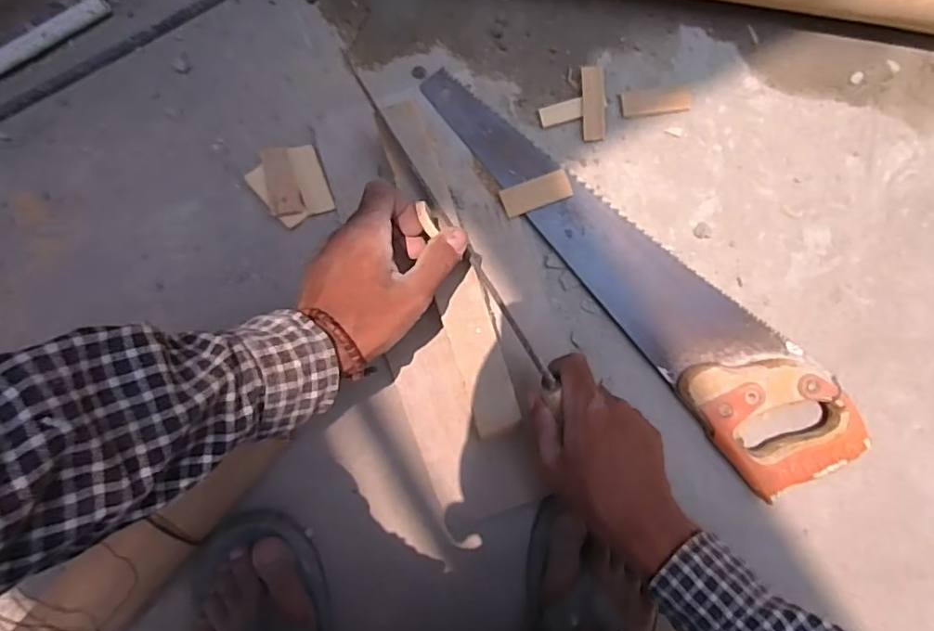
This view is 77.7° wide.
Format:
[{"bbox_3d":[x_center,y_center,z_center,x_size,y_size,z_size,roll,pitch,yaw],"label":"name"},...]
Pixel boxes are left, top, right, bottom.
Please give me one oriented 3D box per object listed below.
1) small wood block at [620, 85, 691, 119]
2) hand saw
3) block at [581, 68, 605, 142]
[{"bbox_3d":[0.173,-0.196,0.530,0.063,0.004,0.023,-8,90,-1],"label":"small wood block"},{"bbox_3d":[0.155,-0.043,0.520,0.108,0.029,0.482,-43,91,-1],"label":"hand saw"},{"bbox_3d":[0.114,-0.190,0.520,0.020,0.007,0.063,-3,103,8],"label":"block"}]

